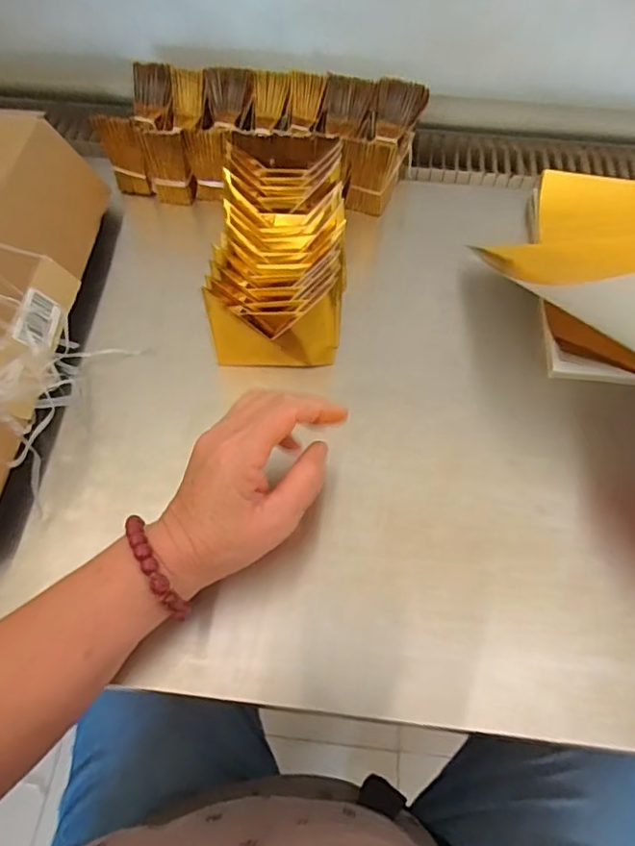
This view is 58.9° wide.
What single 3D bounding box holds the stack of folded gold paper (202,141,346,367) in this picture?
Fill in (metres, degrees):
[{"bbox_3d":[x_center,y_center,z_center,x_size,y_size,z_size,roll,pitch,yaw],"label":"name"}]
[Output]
[{"bbox_3d":[-0.032,-0.145,0.482,0.106,0.073,0.199,2,61,1],"label":"stack of folded gold paper"}]

